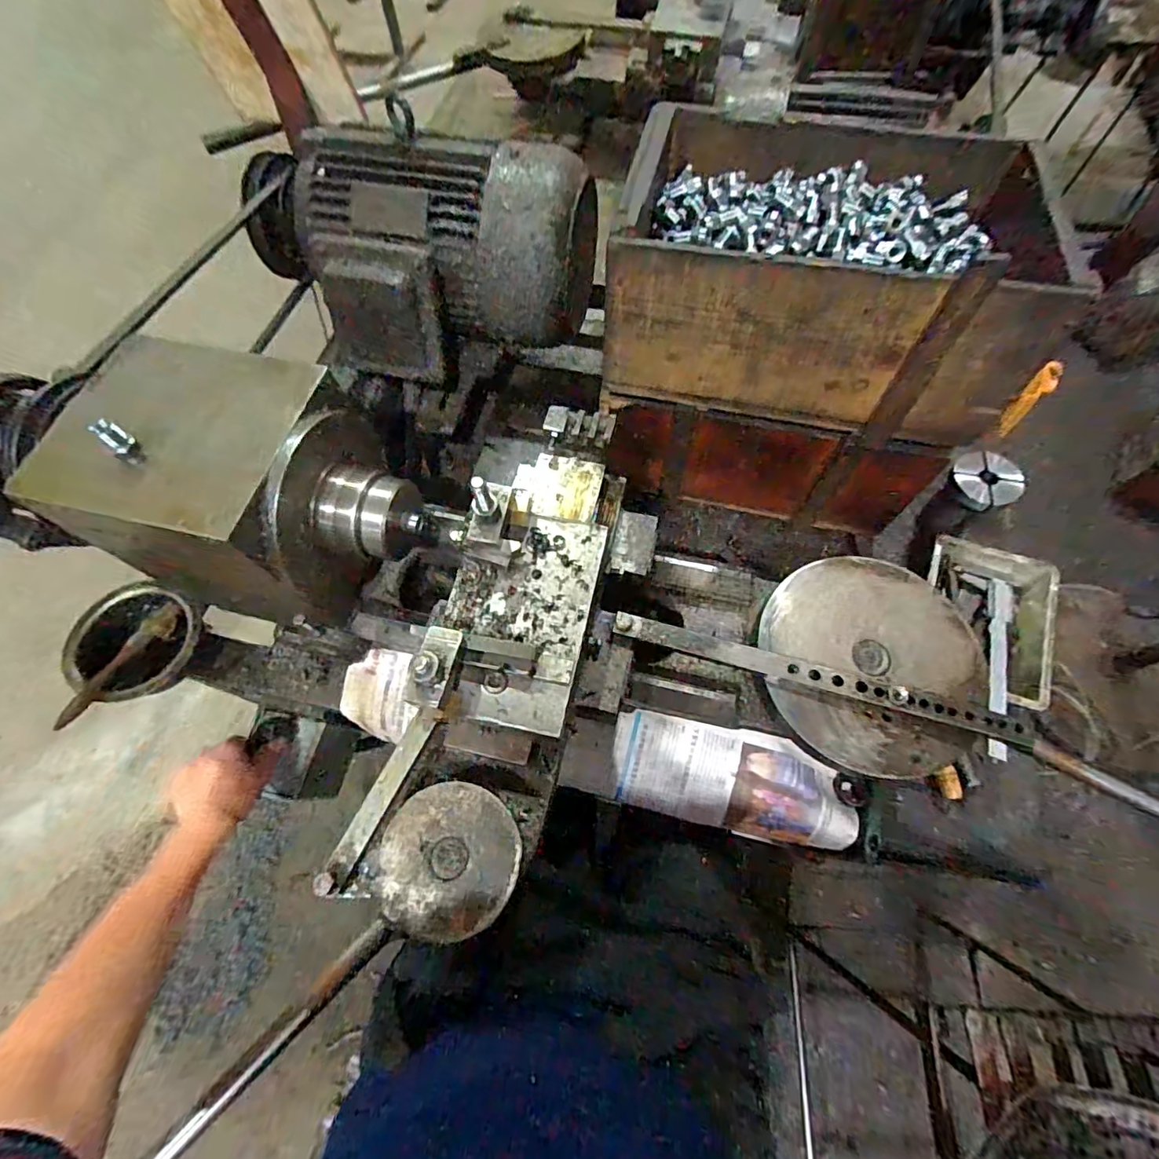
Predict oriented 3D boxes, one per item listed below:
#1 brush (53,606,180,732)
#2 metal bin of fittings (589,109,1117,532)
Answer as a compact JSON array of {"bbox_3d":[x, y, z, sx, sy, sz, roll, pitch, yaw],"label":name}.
[{"bbox_3d":[-0.490,0.088,0.570,0.024,0.034,0.146,21,66,10],"label":"brush"},{"bbox_3d":[0.221,-0.263,0.571,0.335,0.292,0.258,13,65,6],"label":"metal bin of fittings"}]

